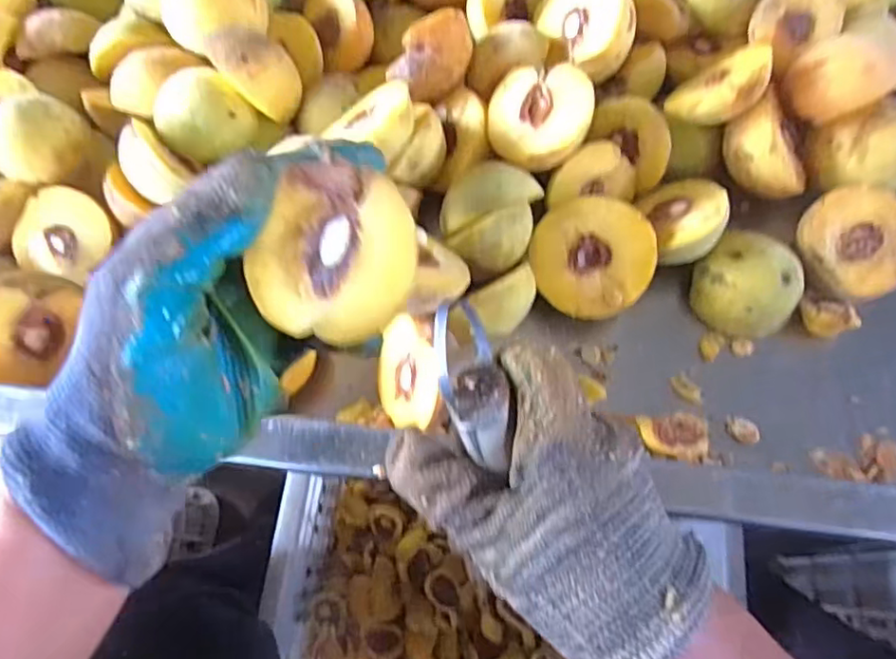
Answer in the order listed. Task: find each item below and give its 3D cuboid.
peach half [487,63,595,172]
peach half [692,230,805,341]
[{"bbox_3d":[0.060,-0.131,0.387,0.065,0.024,0.065,0,75,29],"label":"peach half"},{"bbox_3d":[0.187,-0.028,0.384,0.056,0.032,0.060,0,69,1],"label":"peach half"}]

